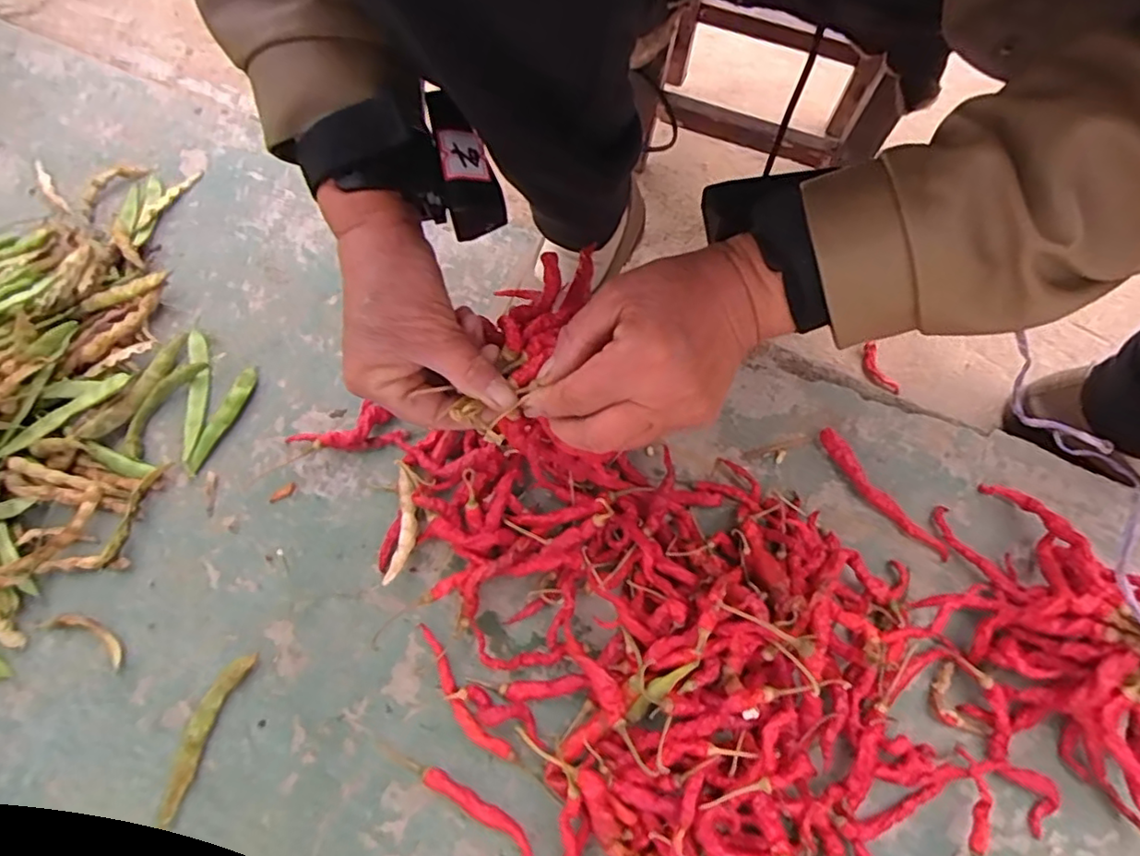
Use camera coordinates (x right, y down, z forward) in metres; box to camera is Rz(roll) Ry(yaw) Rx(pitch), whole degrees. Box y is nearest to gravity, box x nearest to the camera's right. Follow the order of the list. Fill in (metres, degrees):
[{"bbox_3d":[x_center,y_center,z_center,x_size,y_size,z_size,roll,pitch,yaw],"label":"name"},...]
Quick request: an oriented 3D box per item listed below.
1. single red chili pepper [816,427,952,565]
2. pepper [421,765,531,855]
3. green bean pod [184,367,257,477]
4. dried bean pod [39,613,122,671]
[{"bbox_3d":[0.228,0.050,0.448,0.017,0.012,0.121,-34,71,-11],"label":"single red chili pepper"},{"bbox_3d":[-0.056,0.248,0.385,0.091,0.007,0.020,35,74,14],"label":"pepper"},{"bbox_3d":[-0.280,-0.007,0.486,0.016,0.012,0.094,19,71,9],"label":"green bean pod"},{"bbox_3d":[-0.348,0.148,0.434,0.068,0.005,0.021,24,71,11],"label":"dried bean pod"}]

